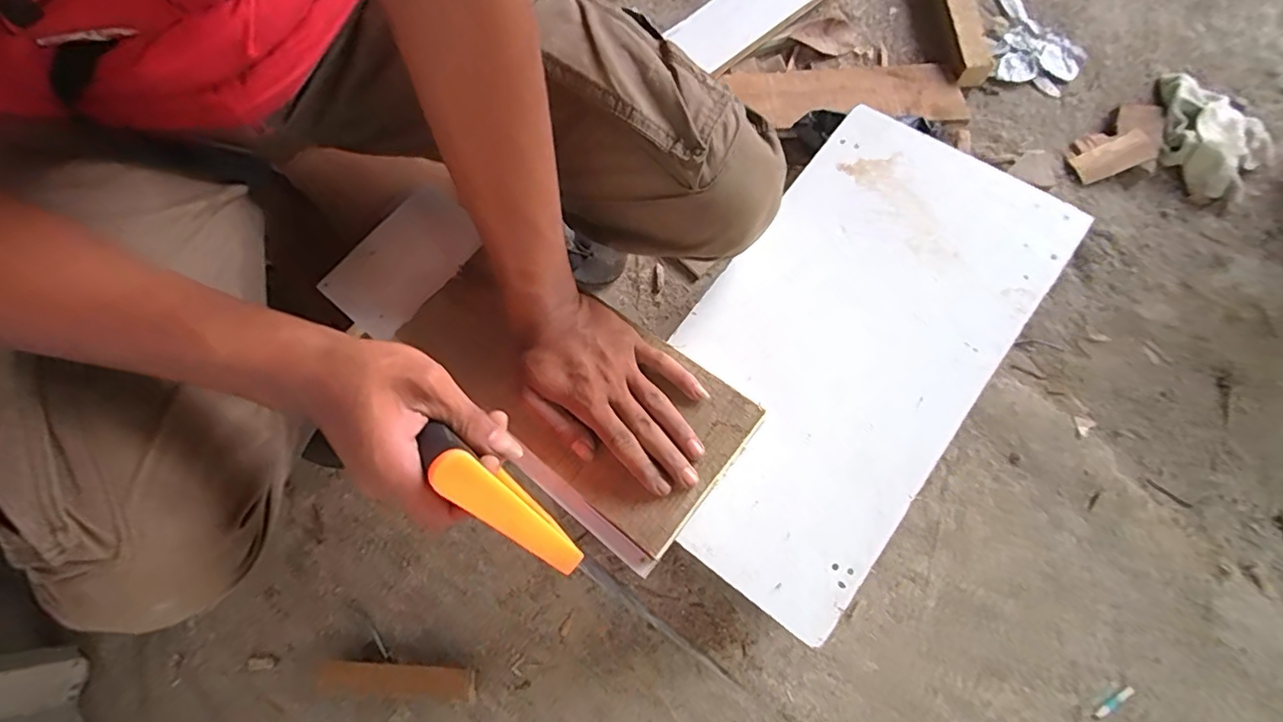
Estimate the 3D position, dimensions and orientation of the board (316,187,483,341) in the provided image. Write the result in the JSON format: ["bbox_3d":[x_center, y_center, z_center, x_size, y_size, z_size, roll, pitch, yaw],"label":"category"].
[{"bbox_3d":[-0.225,-0.095,0.537,0.083,0.007,0.143,45,87,-1],"label":"board"}]

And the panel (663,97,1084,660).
[{"bbox_3d":[0.162,-0.022,0.460,0.215,0.020,0.412,35,76,13],"label":"panel"}]

